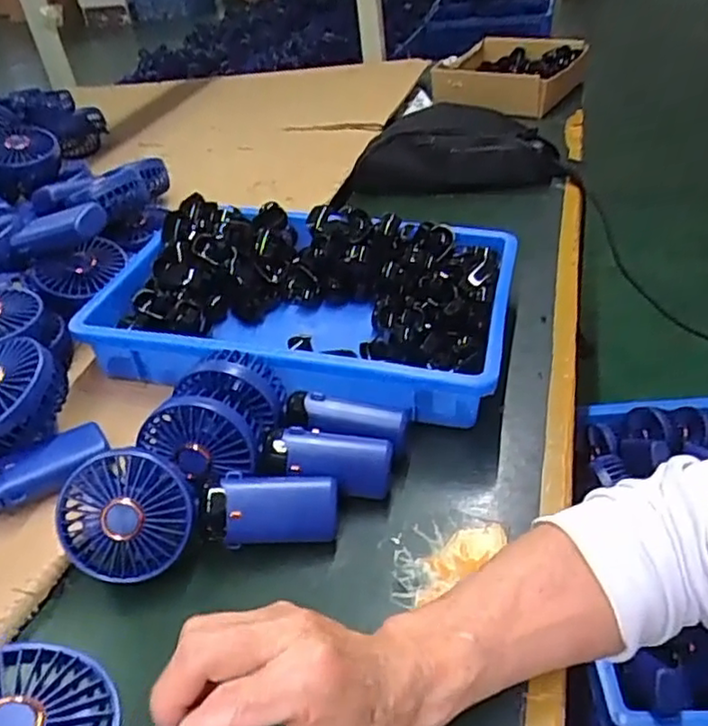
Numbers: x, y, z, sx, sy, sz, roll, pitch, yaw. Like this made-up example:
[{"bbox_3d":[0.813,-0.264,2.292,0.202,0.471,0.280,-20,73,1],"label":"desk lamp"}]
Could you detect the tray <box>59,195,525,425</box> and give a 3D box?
[{"bbox_3d":[-0.040,-0.062,0.639,0.364,0.080,0.241,4,38,15],"label":"tray"}]

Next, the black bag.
[{"bbox_3d":[0.126,-0.303,0.945,0.308,0.088,0.125,-7,36,1],"label":"black bag"}]

